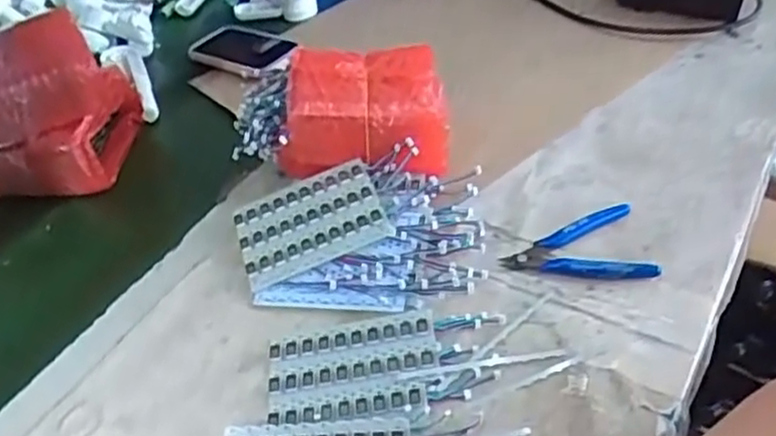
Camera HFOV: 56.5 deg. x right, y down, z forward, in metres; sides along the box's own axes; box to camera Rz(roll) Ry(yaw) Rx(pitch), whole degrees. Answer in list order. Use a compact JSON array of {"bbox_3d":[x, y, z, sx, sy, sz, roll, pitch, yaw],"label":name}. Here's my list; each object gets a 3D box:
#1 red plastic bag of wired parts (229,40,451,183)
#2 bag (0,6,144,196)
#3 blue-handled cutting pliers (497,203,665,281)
[{"bbox_3d":[-0.046,-0.097,0.687,0.194,0.100,0.109,-4,43,3],"label":"red plastic bag of wired parts"},{"bbox_3d":[-0.379,-0.110,0.738,0.196,0.122,0.136,-9,43,-2],"label":"bag"},{"bbox_3d":[0.155,0.028,0.598,0.117,0.009,0.077,-11,43,-4],"label":"blue-handled cutting pliers"}]

